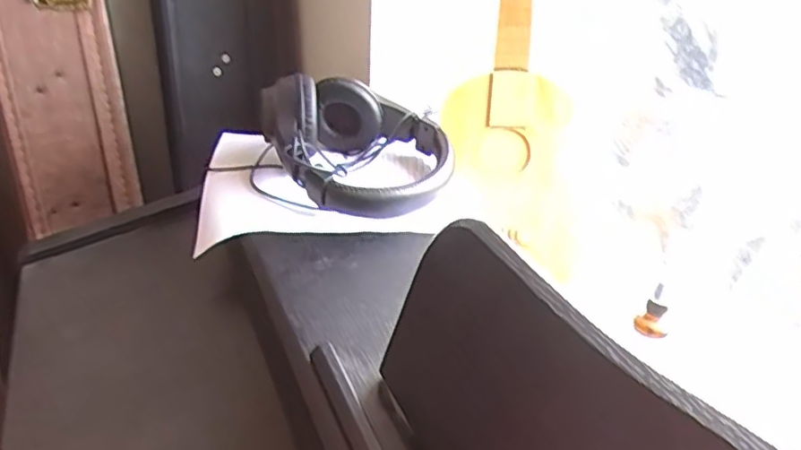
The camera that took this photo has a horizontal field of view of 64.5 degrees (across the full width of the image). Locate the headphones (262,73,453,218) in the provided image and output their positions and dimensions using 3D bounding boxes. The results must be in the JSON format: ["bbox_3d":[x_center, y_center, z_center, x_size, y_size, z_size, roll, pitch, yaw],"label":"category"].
[{"bbox_3d":[-0.036,-0.087,0.620,0.167,0.088,0.169,1,28,-1],"label":"headphones"}]

